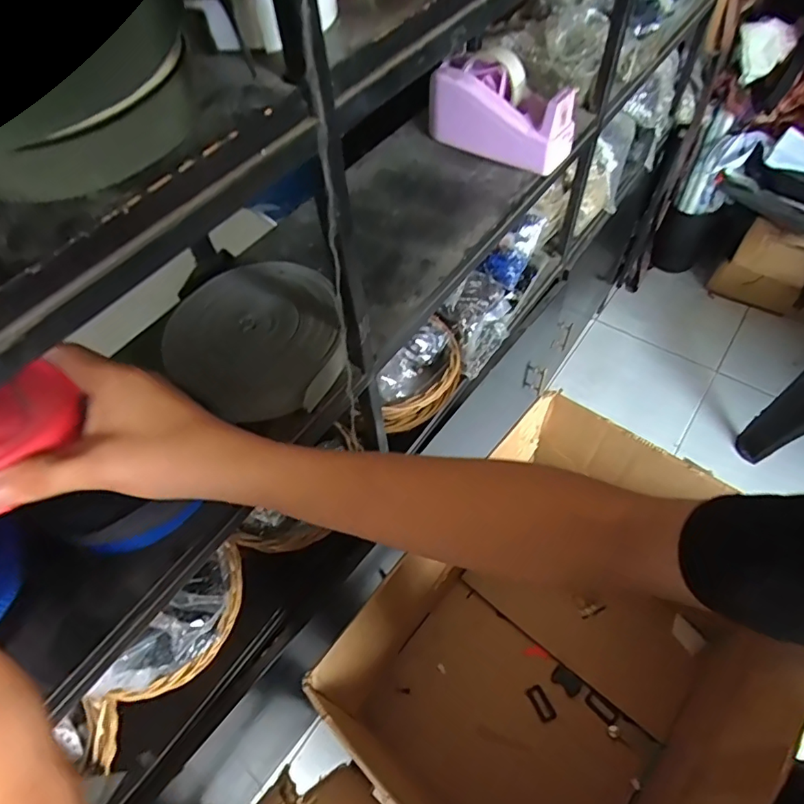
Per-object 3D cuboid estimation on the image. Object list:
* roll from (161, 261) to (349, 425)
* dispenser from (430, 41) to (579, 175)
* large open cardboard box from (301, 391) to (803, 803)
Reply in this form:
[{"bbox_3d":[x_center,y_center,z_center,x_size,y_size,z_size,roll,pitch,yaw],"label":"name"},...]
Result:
[{"bbox_3d":[-0.146,-0.066,0.525,0.172,0.049,0.187,-2,56,3],"label":"roll"},{"bbox_3d":[0.129,-0.391,0.692,0.191,0.101,0.075,31,63,22],"label":"dispenser"},{"bbox_3d":[0.193,0.313,0.639,0.375,0.353,0.461,33,64,23],"label":"large open cardboard box"}]

